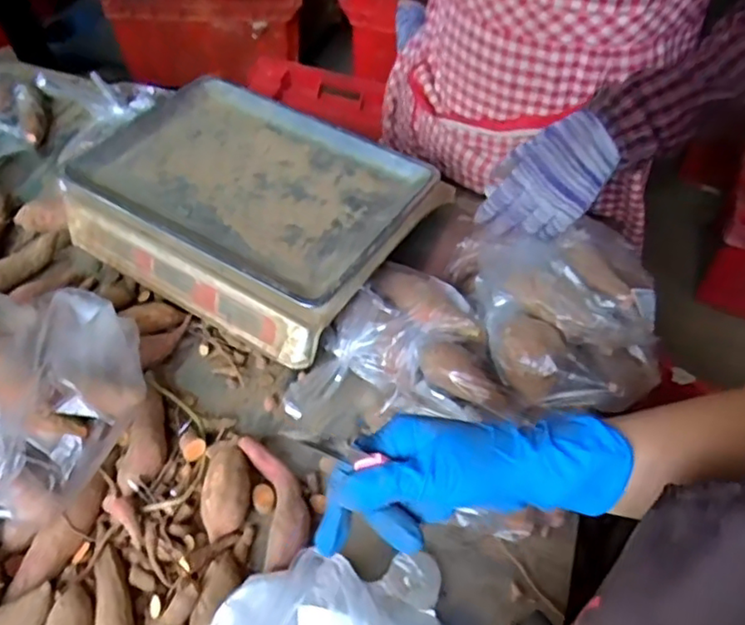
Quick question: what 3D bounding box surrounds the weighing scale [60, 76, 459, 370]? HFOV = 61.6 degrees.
[{"bbox_3d":[-0.141,-0.124,0.710,0.353,0.085,0.290,27,54,18],"label":"weighing scale"}]

